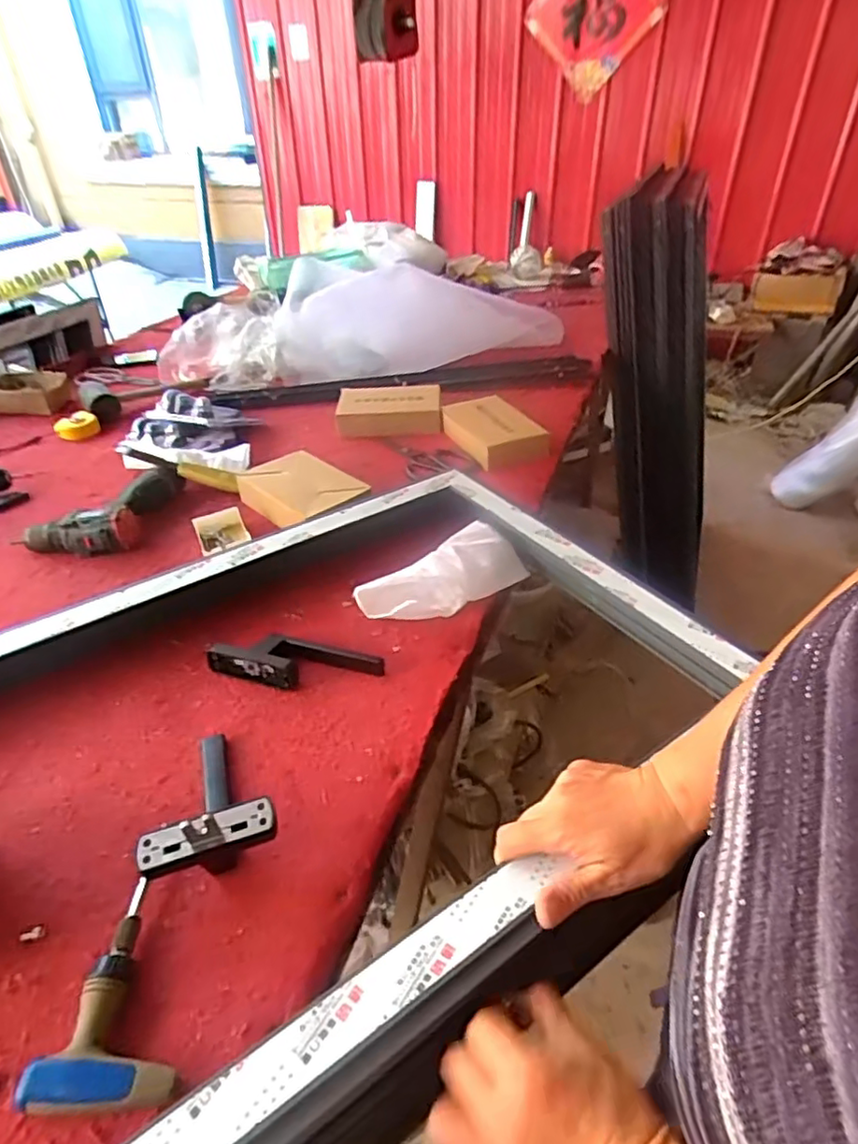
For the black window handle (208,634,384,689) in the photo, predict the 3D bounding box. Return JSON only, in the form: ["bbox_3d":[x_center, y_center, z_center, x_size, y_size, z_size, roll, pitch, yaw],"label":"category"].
[{"bbox_3d":[-0.141,0.095,0.657,0.185,0.033,0.049,2,37,4],"label":"black window handle"}]

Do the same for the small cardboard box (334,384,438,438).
[{"bbox_3d":[-0.074,-0.311,1.182,0.192,0.045,0.129,-1,37,0],"label":"small cardboard box"}]

